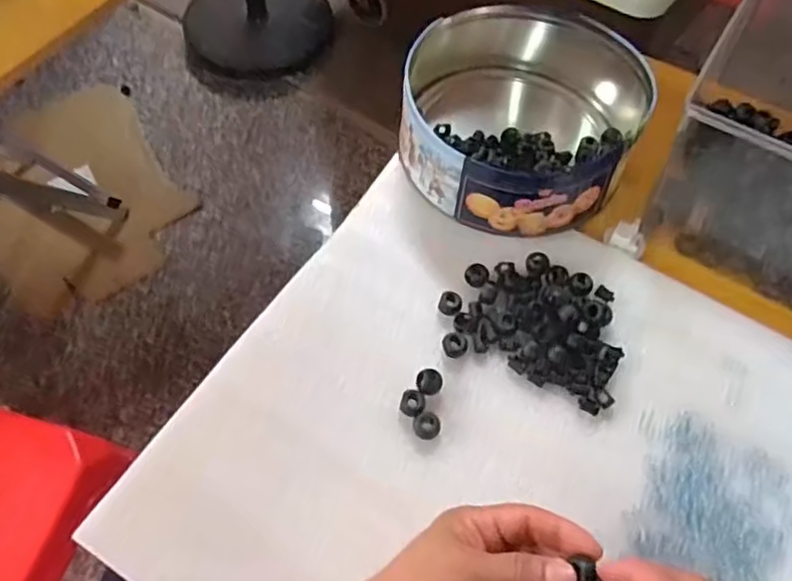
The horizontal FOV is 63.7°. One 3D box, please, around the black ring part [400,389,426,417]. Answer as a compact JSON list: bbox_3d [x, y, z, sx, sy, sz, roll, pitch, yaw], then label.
[{"bbox_3d":[0.011,0.076,0.427,0.016,0.010,0.018,16,62,7],"label":"black ring part"}]

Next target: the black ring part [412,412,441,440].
[{"bbox_3d":[0.021,0.090,0.420,0.018,0.014,0.016,-8,62,-6],"label":"black ring part"}]

